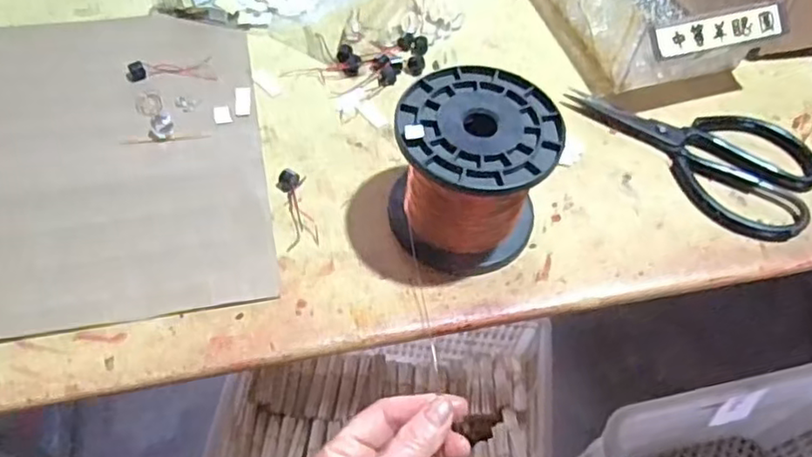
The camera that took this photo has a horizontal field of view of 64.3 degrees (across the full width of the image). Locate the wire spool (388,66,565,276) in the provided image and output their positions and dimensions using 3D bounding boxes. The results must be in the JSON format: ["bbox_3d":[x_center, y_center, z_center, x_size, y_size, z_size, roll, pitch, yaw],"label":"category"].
[{"bbox_3d":[0.039,-0.035,0.402,0.093,0.086,0.093,2,56,-3],"label":"wire spool"}]

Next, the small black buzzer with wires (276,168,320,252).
[{"bbox_3d":[-0.072,-0.015,0.426,0.020,0.007,0.062,-9,57,-10],"label":"small black buzzer with wires"}]

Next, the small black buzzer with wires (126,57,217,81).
[{"bbox_3d":[-0.179,-0.121,0.494,0.063,0.007,0.023,-7,57,-9],"label":"small black buzzer with wires"}]

